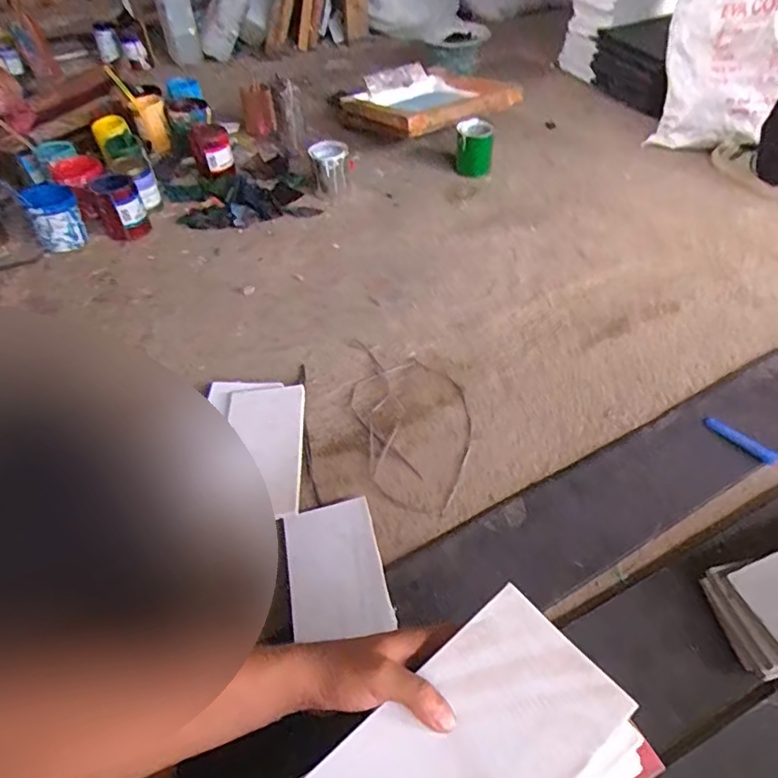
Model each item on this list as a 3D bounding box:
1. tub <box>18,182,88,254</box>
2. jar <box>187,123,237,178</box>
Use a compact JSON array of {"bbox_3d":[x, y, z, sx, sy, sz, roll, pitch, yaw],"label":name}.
[{"bbox_3d":[-0.827,-0.425,1.350,0.120,0.138,0.117,-1,49,1],"label":"tub"},{"bbox_3d":[-0.517,-0.699,1.586,0.108,0.119,0.130,-18,50,-13],"label":"jar"}]

